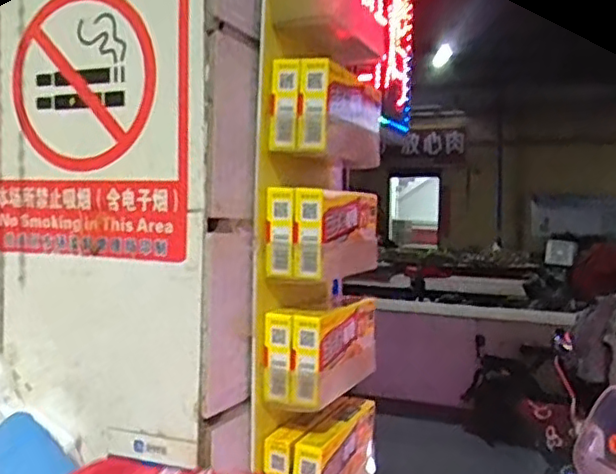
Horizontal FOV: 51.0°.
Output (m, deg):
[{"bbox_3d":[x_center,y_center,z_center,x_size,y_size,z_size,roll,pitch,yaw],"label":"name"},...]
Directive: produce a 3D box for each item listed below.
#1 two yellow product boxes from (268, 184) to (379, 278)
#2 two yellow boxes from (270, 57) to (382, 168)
[{"bbox_3d":[0.019,0.000,0.587,0.057,0.080,0.144,3,2,22],"label":"two yellow product boxes"},{"bbox_3d":[0.022,-0.107,0.581,0.054,0.073,0.139,3,2,22],"label":"two yellow boxes"}]

